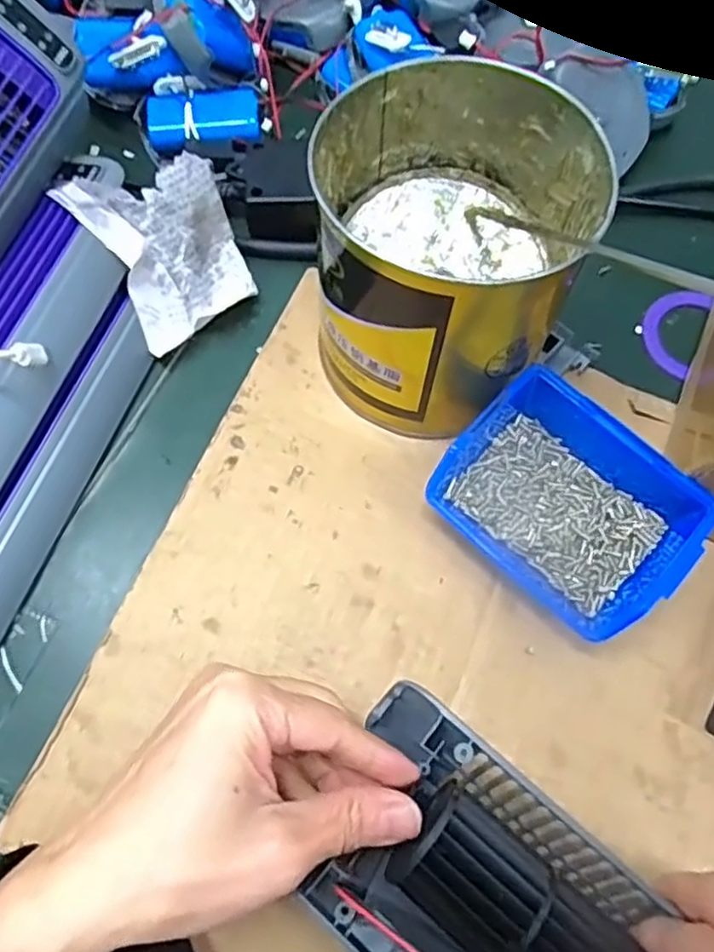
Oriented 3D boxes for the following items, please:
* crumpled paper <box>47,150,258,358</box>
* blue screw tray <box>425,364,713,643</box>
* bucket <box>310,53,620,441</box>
[{"bbox_3d":[-0.100,-0.122,0.364,0.071,0.089,0.018,-33,32,-10],"label":"crumpled paper"},{"bbox_3d":[0.100,0.013,0.328,0.110,0.047,0.087,43,74,13],"label":"blue screw tray"},{"bbox_3d":[0.040,-0.102,0.329,0.119,0.118,0.125,1,70,-1],"label":"bucket"}]

